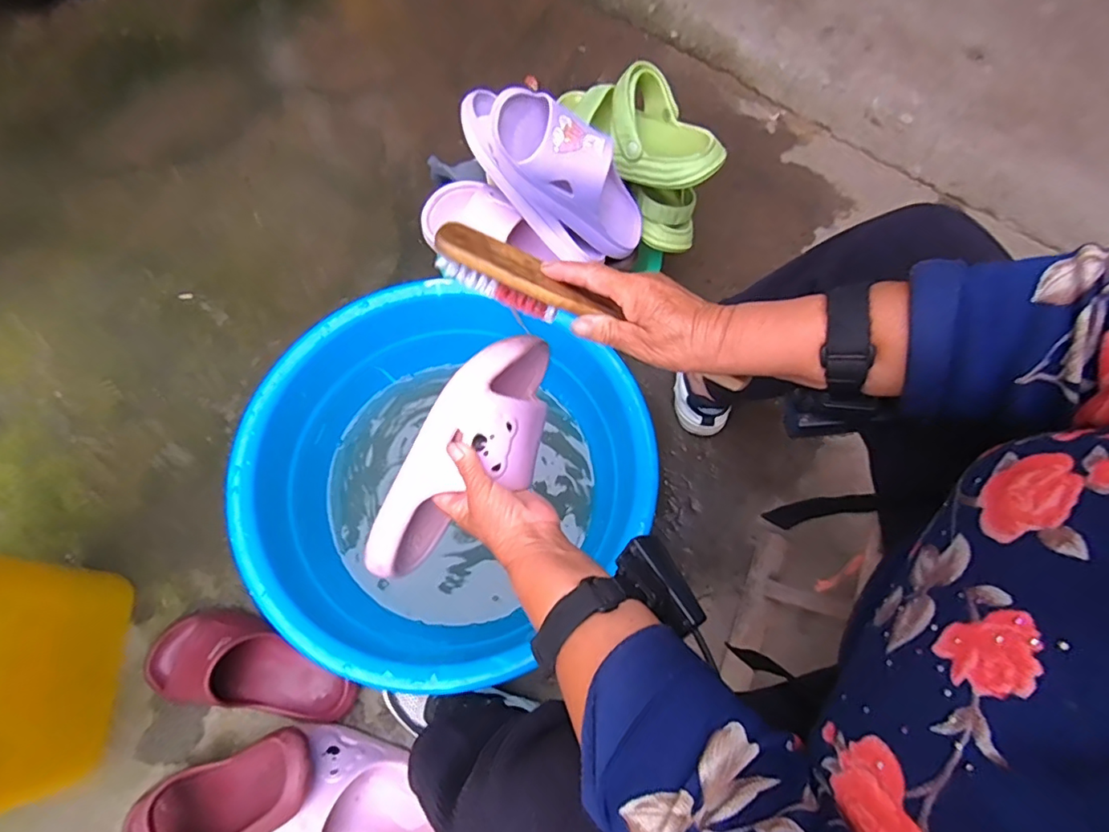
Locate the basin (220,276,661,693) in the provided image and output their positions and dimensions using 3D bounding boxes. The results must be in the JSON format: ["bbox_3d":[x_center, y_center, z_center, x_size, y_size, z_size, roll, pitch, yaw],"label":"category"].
[{"bbox_3d":[-0.145,0.062,0.667,0.408,0.153,0.447,1,70,-2],"label":"basin"}]

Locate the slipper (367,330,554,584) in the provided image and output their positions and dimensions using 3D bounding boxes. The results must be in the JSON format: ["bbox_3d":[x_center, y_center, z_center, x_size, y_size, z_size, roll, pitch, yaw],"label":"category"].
[{"bbox_3d":[-0.070,0.043,0.470,0.084,0.099,0.232,38,101,11],"label":"slipper"}]

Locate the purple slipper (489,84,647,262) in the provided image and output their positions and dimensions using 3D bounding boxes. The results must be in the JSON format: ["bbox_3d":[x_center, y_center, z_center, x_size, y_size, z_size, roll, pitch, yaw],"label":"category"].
[{"bbox_3d":[0.037,-0.276,0.618,0.088,0.253,0.085,-9,69,33],"label":"purple slipper"}]

